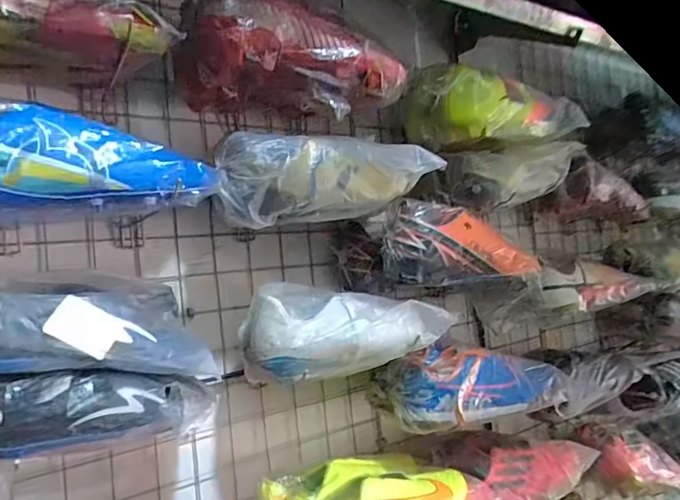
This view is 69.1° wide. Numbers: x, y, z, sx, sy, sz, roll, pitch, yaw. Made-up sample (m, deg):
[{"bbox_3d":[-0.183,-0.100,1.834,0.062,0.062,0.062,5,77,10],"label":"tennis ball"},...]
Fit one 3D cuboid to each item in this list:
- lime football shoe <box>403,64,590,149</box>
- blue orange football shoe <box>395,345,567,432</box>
[{"bbox_3d":[0.244,-0.212,0.766,0.272,0.098,0.110,-3,-2,-30],"label":"lime football shoe"},{"bbox_3d":[0.198,0.185,0.703,0.256,0.085,0.084,-3,-2,-19],"label":"blue orange football shoe"}]

